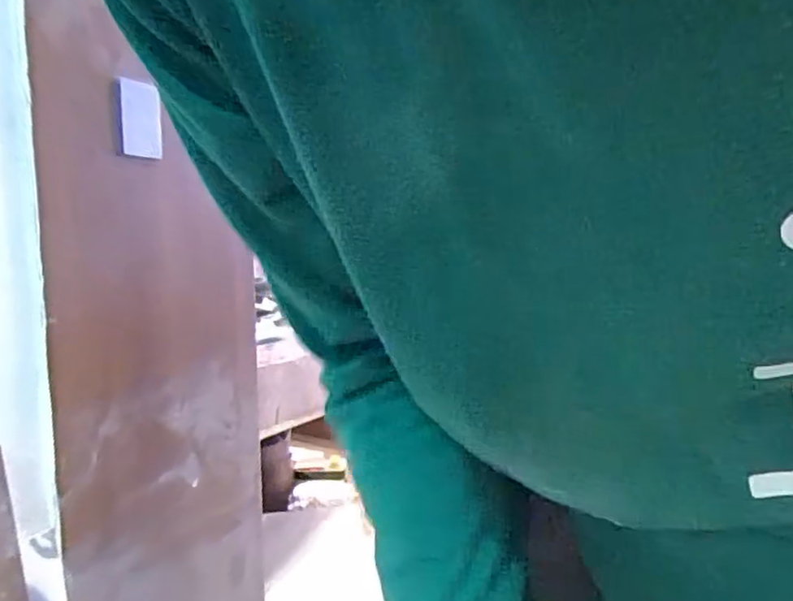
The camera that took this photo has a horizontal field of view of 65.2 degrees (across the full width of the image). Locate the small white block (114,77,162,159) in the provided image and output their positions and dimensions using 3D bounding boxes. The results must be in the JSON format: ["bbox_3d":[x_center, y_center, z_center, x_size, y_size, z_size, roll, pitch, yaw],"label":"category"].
[{"bbox_3d":[-0.406,-0.282,0.971,0.019,0.113,0.077,2,12,30],"label":"small white block"}]

